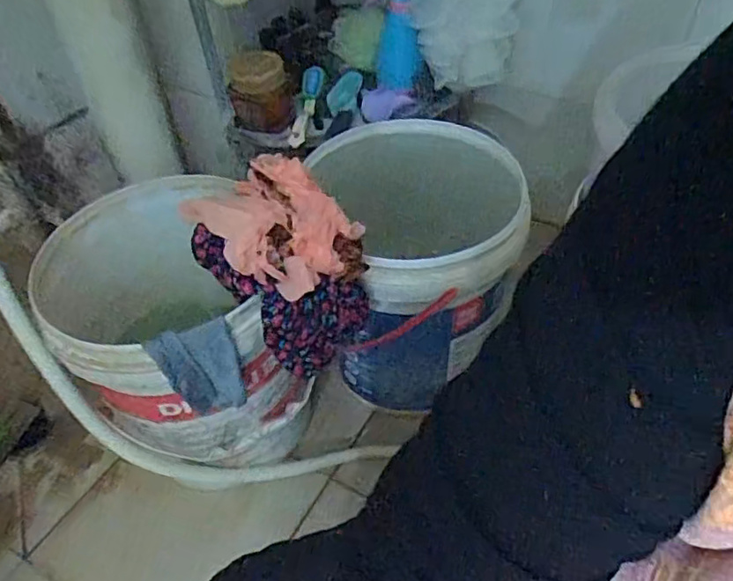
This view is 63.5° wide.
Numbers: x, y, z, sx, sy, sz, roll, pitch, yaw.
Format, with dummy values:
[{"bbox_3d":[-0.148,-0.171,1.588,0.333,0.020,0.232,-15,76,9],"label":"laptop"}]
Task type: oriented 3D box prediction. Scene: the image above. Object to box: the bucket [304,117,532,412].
[{"bbox_3d":[0.088,-0.028,0.861,0.260,0.329,0.292,-7,46,-5],"label":"bucket"}]

